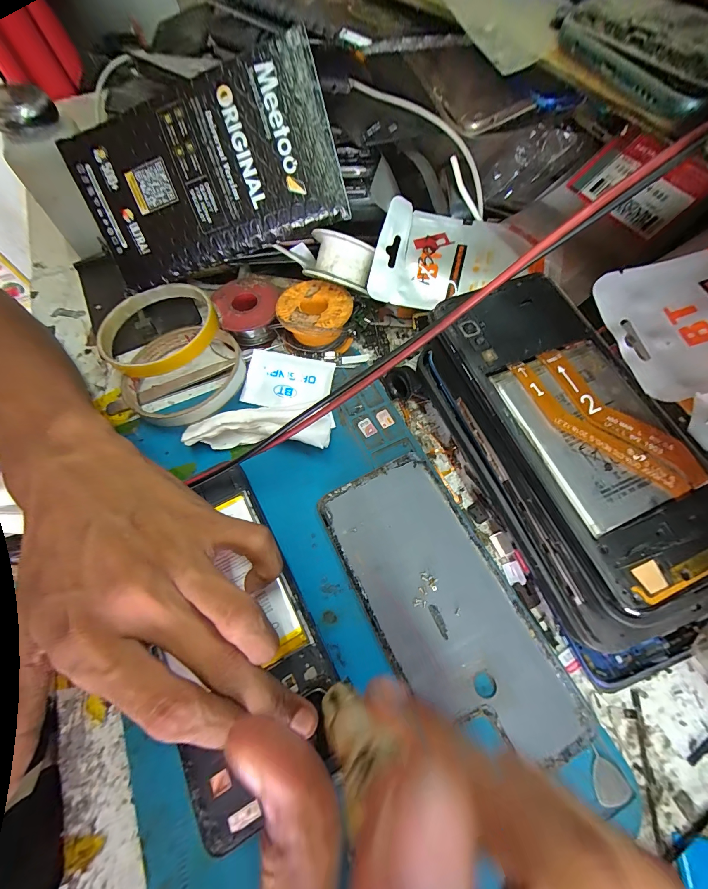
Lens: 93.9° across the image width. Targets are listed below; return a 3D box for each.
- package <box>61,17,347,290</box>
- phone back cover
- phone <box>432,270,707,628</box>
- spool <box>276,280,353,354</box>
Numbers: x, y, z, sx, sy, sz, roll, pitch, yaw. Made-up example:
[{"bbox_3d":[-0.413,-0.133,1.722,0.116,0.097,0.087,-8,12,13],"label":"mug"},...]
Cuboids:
[{"bbox_3d":[-0.100,-0.176,0.220,0.173,0.096,0.016,-12,27,11],"label":"package"},{"bbox_3d":[0.045,0.082,0.174,0.070,0.005,0.154,-27,67,-10],"label":"phone back cover"},{"bbox_3d":[0.102,-0.011,0.150,0.073,0.011,0.156,-21,70,-10],"label":"phone"},{"bbox_3d":[-0.027,-0.093,0.243,0.051,0.024,0.047,-1,65,2],"label":"spool"}]

